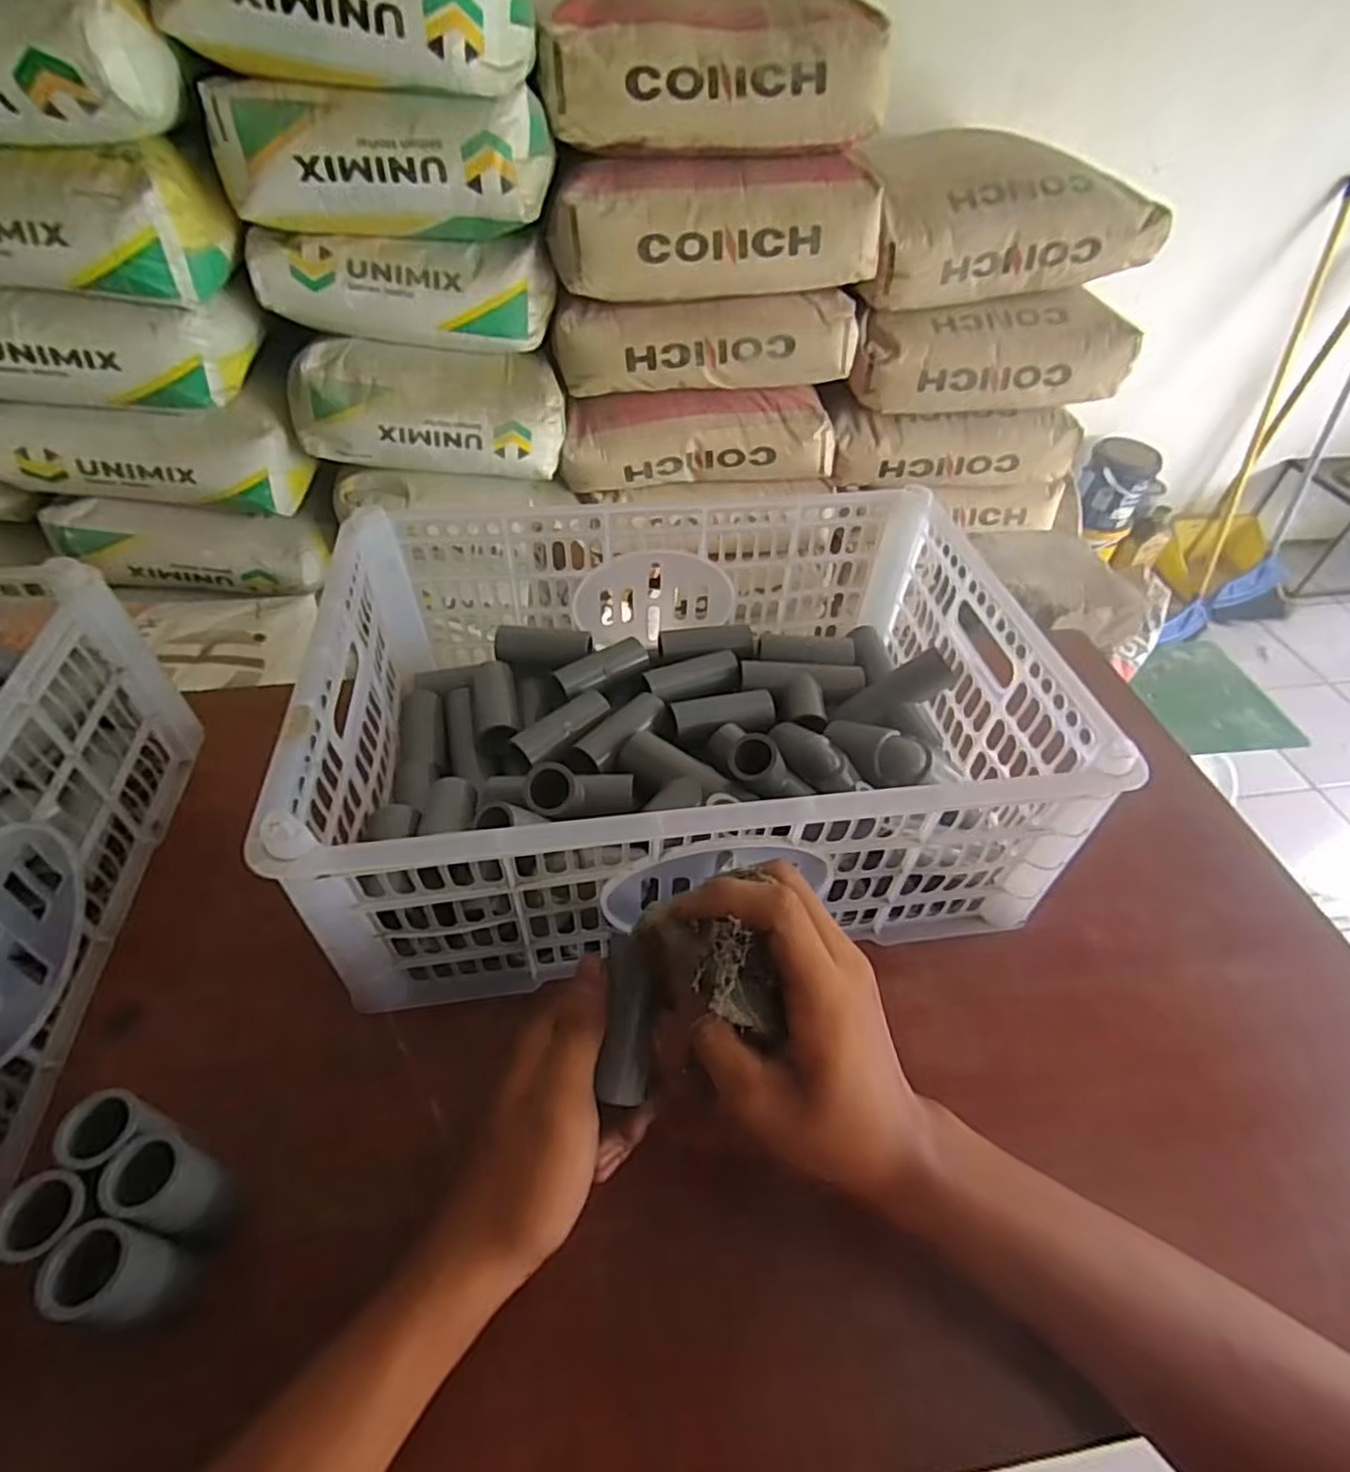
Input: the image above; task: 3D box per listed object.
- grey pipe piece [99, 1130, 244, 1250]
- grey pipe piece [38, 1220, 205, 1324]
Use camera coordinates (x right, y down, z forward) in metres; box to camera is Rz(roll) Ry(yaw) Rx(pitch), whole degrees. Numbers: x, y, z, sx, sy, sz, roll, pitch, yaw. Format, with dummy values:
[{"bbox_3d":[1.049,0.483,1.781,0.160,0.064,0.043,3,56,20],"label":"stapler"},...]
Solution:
[{"bbox_3d":[-0.206,0.189,0.296,0.031,0.064,0.028,18,49,12],"label":"grey pipe piece"},{"bbox_3d":[-0.207,0.207,0.271,0.028,0.063,0.027,2,47,-2],"label":"grey pipe piece"}]

